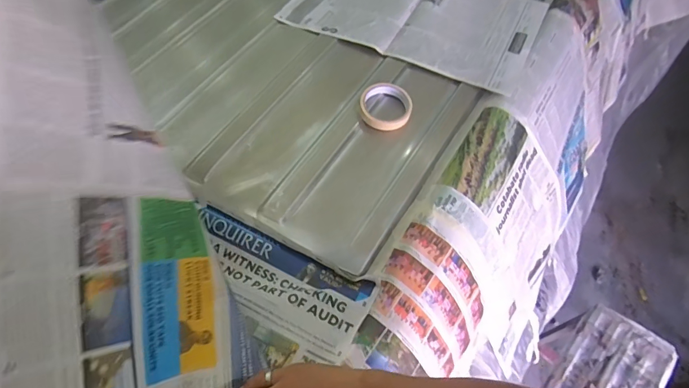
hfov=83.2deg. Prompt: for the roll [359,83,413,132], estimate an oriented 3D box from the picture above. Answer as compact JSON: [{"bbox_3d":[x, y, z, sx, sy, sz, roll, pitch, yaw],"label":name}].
[{"bbox_3d":[0.072,-0.154,0.683,0.090,0.023,0.086,-1,60,1],"label":"roll"}]

